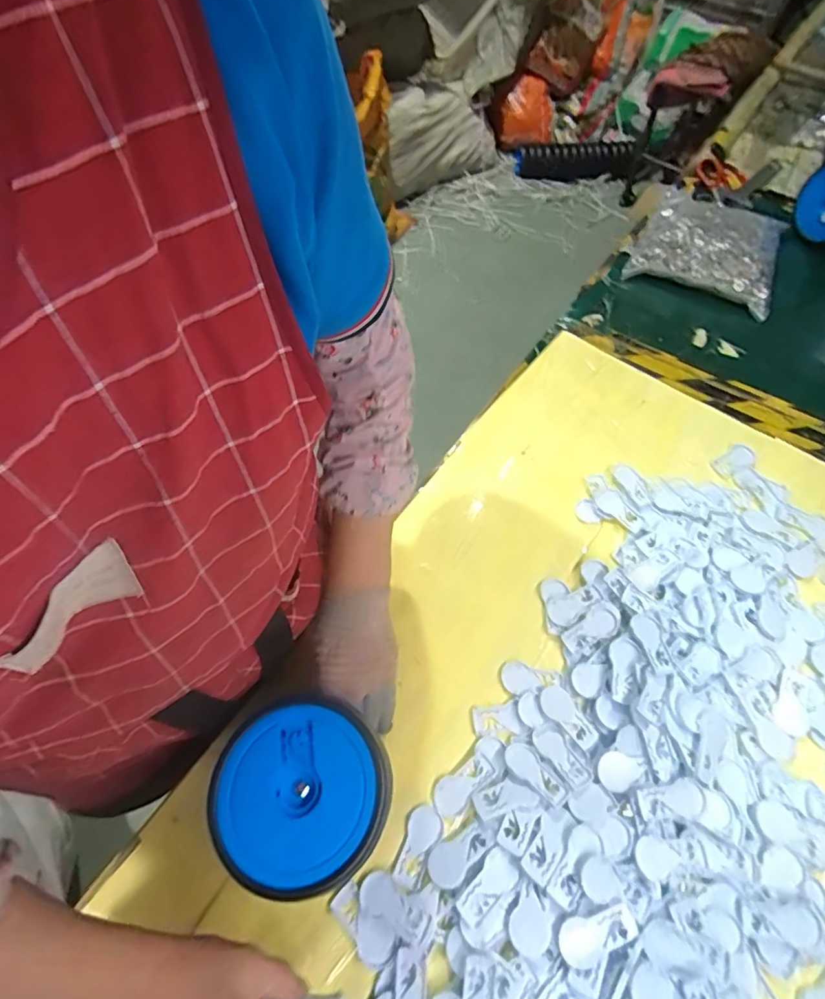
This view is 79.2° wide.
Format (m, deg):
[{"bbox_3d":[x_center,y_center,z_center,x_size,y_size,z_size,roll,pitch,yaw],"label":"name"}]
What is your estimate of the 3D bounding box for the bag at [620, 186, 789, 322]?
[{"bbox_3d":[0.529,-0.463,0.881,0.242,0.061,0.280,25,62,16],"label":"bag"}]

